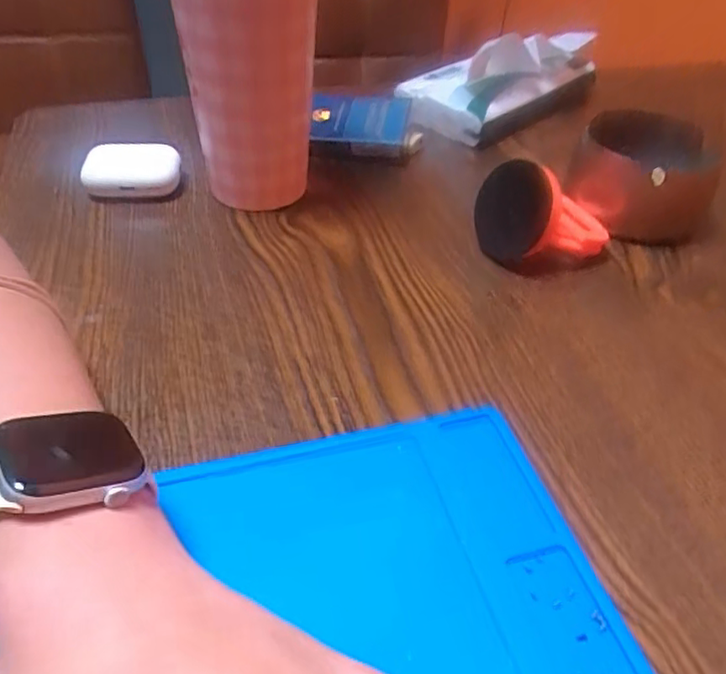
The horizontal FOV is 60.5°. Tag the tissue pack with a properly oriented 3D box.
[{"bbox_3d":[0.117,-0.212,0.504,0.198,0.060,0.077,-30,52,-31],"label":"tissue pack"}]

